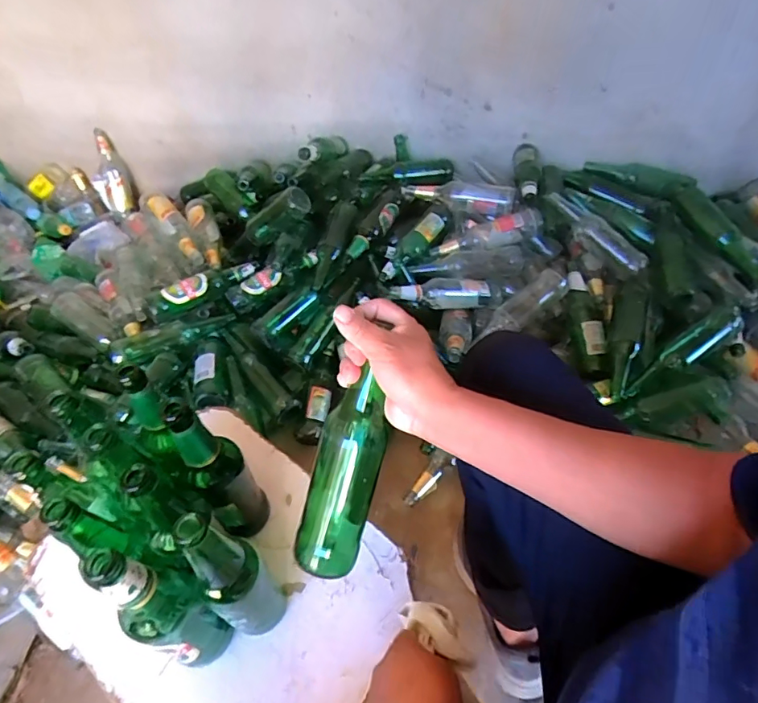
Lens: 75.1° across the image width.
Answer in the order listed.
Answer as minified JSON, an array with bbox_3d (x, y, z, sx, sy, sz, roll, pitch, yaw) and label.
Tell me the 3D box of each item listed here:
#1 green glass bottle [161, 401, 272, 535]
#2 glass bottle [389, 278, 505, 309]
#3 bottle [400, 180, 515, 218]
[{"bbox_3d":[-0.176,0.140,0.568,0.064,0.251,0.067,-24,52,-18],"label":"green glass bottle"},{"bbox_3d":[0.155,-0.130,1.101,0.275,0.057,0.060,-2,46,-20],"label":"glass bottle"},{"bbox_3d":[0.183,-0.373,1.193,0.279,0.058,0.072,15,51,16],"label":"bottle"}]

